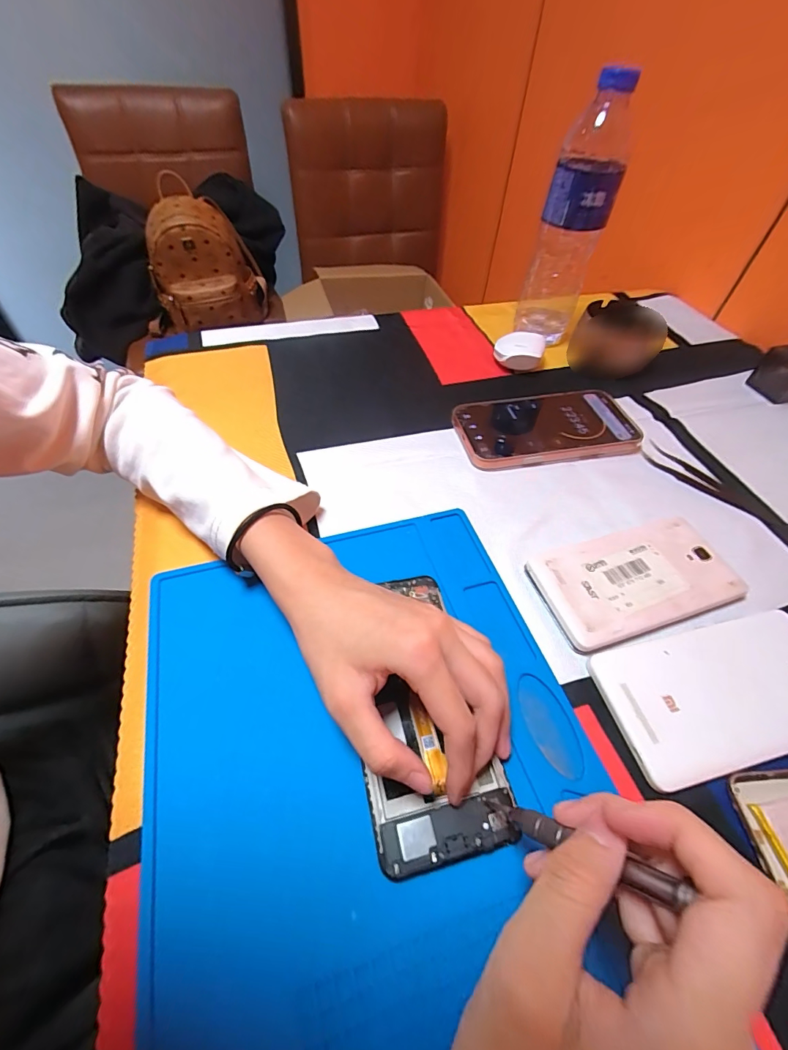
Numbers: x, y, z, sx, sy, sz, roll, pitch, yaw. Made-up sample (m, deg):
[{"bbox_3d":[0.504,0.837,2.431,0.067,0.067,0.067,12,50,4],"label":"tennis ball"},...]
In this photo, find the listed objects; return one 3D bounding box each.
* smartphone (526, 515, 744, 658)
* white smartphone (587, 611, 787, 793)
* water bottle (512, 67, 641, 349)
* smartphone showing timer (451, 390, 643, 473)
[{"bbox_3d":[0.170,0.039,0.297,0.140,0.011,0.071,-13,53,-13],"label":"smartphone"},{"bbox_3d":[0.200,0.099,0.254,0.150,0.008,0.074,-9,52,-10],"label":"white smartphone"},{"bbox_3d":[0.184,-0.307,0.445,0.064,0.227,0.066,16,52,9],"label":"water bottle"},{"bbox_3d":[0.141,-0.092,0.401,0.164,0.016,0.086,-8,52,-10],"label":"smartphone showing timer"}]

